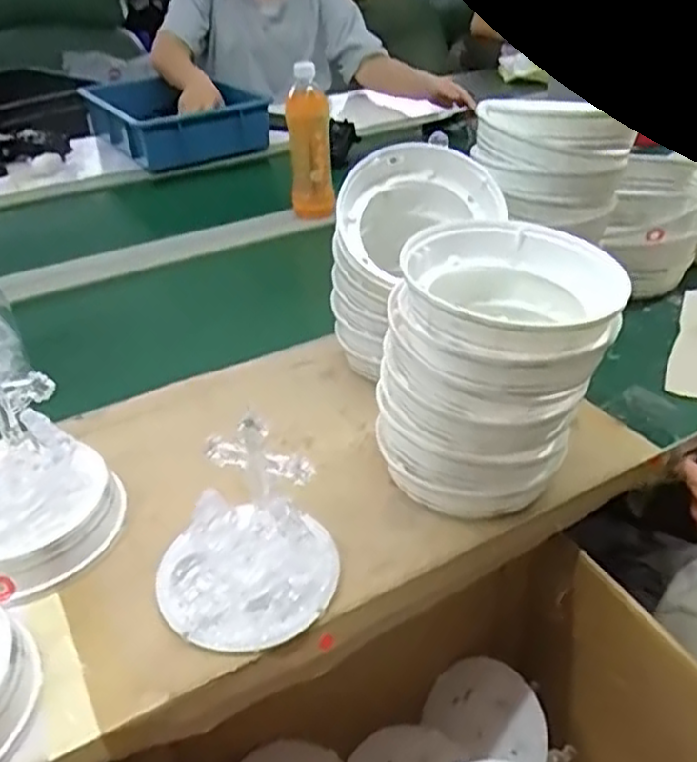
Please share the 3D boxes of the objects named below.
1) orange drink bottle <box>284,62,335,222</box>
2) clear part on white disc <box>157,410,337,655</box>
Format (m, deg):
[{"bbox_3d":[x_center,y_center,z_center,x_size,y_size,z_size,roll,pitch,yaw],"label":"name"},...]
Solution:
[{"bbox_3d":[-0.055,-0.339,1.045,0.060,0.206,0.056,-1,35,1],"label":"orange drink bottle"},{"bbox_3d":[-0.074,0.100,0.498,0.117,0.113,0.111,-1,35,1],"label":"clear part on white disc"}]

